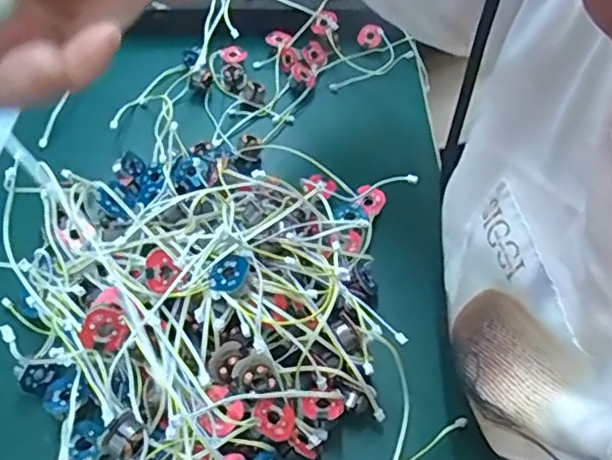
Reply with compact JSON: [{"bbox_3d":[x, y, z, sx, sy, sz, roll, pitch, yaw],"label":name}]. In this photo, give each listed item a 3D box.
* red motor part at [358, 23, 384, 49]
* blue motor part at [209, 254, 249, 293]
[{"bbox_3d":[0.054,-0.162,0.508,0.021,0.005,0.020,26,91,14],"label":"red motor part"},{"bbox_3d":[-0.035,0.020,0.279,0.017,0.004,0.019,32,74,28],"label":"blue motor part"}]

